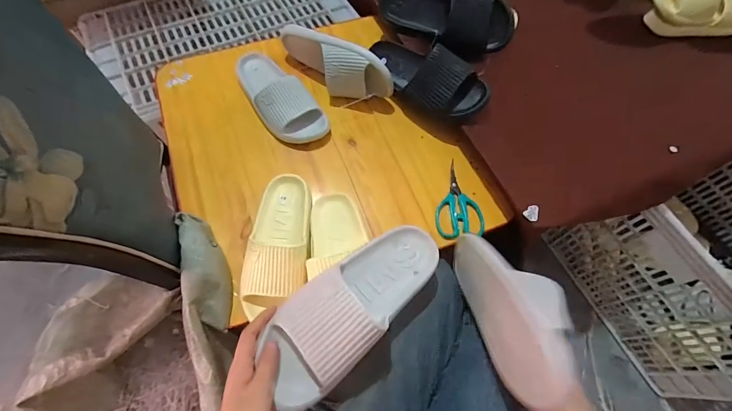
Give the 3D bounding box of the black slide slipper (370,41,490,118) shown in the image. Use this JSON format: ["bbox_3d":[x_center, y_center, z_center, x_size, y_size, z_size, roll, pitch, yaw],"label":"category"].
[{"bbox_3d":[0.108,-0.269,0.696,0.105,0.090,0.283,-34,69,-17],"label":"black slide slipper"}]

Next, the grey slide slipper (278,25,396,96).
[{"bbox_3d":[-0.071,-0.279,0.702,0.254,0.084,0.063,30,66,13],"label":"grey slide slipper"}]

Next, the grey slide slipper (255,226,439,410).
[{"bbox_3d":[-0.013,0.116,0.451,0.108,0.088,0.270,40,51,16],"label":"grey slide slipper"}]

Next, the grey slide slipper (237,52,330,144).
[{"bbox_3d":[-0.182,-0.225,0.704,0.103,0.078,0.254,-36,70,-18],"label":"grey slide slipper"}]

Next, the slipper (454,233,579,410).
[{"bbox_3d":[0.194,0.129,0.486,0.084,0.102,0.274,-9,26,-6],"label":"slipper"}]

